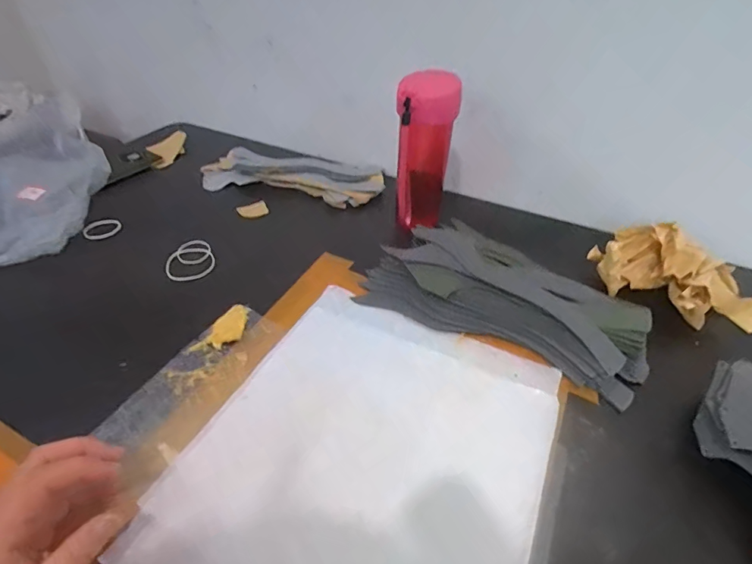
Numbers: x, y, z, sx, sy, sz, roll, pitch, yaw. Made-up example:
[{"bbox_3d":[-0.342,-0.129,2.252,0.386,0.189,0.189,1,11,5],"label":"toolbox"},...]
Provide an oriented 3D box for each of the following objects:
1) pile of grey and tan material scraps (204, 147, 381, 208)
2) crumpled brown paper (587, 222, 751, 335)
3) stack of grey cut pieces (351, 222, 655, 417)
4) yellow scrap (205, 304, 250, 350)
[{"bbox_3d":[-0.140,-0.180,0.741,0.311,0.031,0.119,9,42,8],"label":"pile of grey and tan material scraps"},{"bbox_3d":[0.338,-0.008,0.492,0.182,0.067,0.084,22,48,20],"label":"crumpled brown paper"},{"bbox_3d":[0.138,0.010,0.481,0.300,0.047,0.160,26,46,25],"label":"stack of grey cut pieces"},{"bbox_3d":[-0.151,0.044,0.463,0.030,0.012,0.057,14,42,12],"label":"yellow scrap"}]

